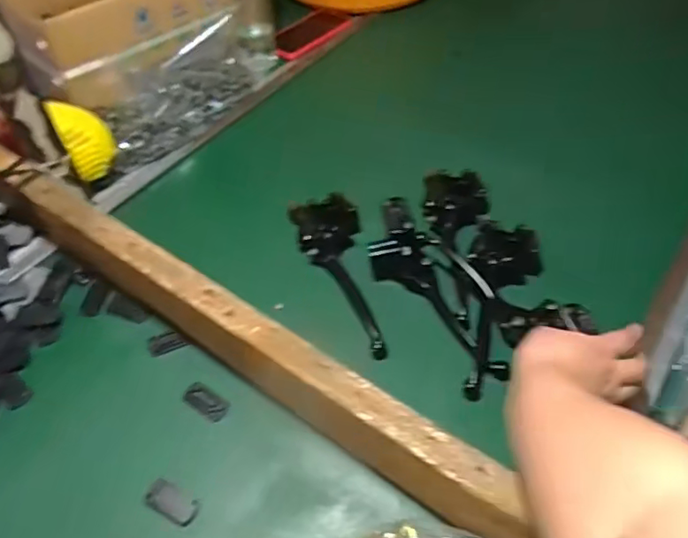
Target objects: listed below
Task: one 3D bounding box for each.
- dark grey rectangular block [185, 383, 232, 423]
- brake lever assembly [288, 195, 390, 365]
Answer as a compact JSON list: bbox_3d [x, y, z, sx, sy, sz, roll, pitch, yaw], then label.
[{"bbox_3d":[-0.136,0.131,0.571,0.049,0.004,0.024,28,57,22],"label":"dark grey rectangular block"},{"bbox_3d":[0.000,-0.004,0.656,0.076,0.054,0.217,-13,52,-9],"label":"brake lever assembly"}]

